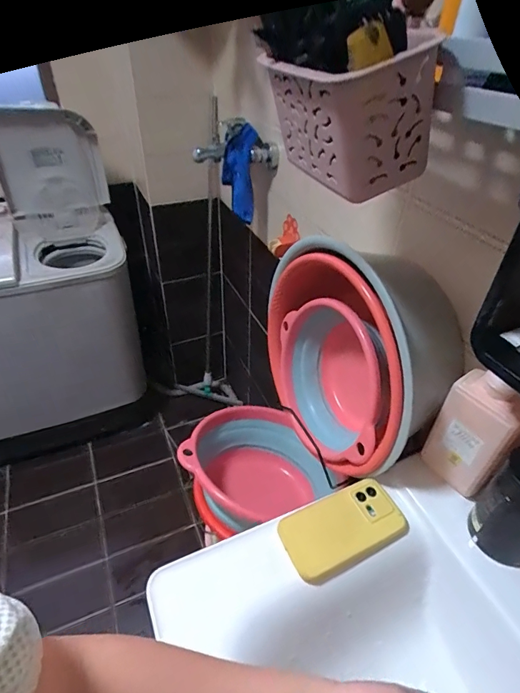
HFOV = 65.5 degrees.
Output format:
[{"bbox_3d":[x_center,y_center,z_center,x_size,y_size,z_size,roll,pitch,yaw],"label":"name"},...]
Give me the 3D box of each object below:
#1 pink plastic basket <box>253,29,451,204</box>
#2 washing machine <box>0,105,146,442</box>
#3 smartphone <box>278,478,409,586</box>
[{"bbox_3d":[0.083,-0.239,0.417,0.104,0.127,0.158,-18,45,-22],"label":"pink plastic basket"},{"bbox_3d":[-0.879,-0.177,1.462,0.797,0.986,0.526,-11,42,-15],"label":"washing machine"},{"bbox_3d":[0.115,0.247,0.556,0.167,0.014,0.090,-17,44,-22],"label":"smartphone"}]

